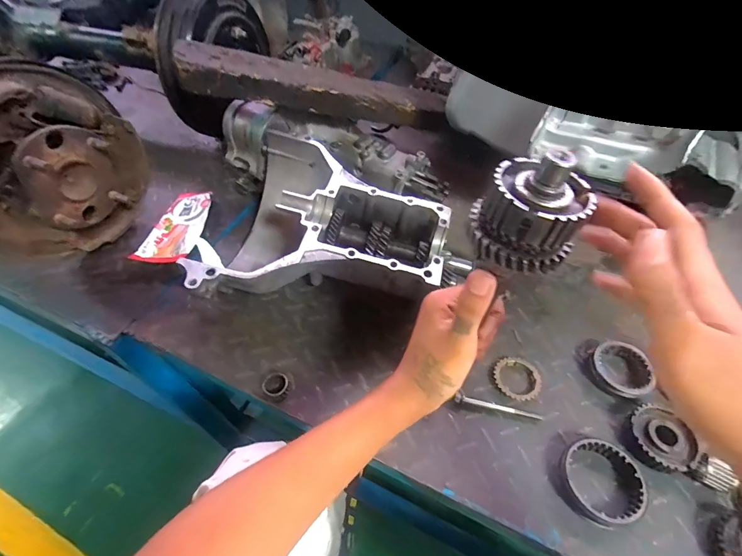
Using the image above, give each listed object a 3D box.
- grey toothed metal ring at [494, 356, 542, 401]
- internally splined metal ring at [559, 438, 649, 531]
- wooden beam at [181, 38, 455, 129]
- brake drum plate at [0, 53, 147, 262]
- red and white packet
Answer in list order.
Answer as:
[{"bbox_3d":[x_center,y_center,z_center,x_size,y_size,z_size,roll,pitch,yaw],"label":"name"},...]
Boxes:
[{"bbox_3d":[0.184,0.123,0.470,0.058,0.008,0.057,0,51,1],"label":"grey toothed metal ring"},{"bbox_3d":[0.242,0.211,0.391,0.080,0.023,0.078,0,51,1],"label":"internally splined metal ring"},{"bbox_3d":[-0.070,-0.302,0.610,0.447,0.049,0.098,-3,48,-29],"label":"wooden beam"},{"bbox_3d":[-0.451,-0.146,0.531,0.099,0.259,0.258,23,55,18],"label":"brake drum plate"},{"bbox_3d":[-0.322,-0.089,0.632,0.085,0.020,0.162,2,51,2],"label":"red and white packet"}]

